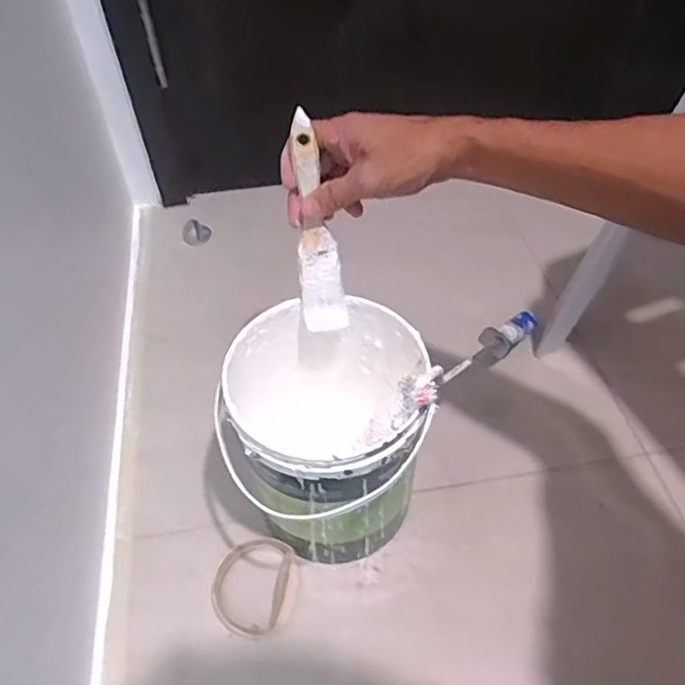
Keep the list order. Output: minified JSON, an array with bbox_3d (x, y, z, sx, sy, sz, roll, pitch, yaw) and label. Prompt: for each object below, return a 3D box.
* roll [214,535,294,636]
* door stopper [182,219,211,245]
[{"bbox_3d":[-0.089,0.233,0.579,0.068,0.016,0.091,8,51,8],"label":"roll"},{"bbox_3d":[-0.228,-0.174,0.929,0.042,0.020,0.035,-13,51,-9],"label":"door stopper"}]

